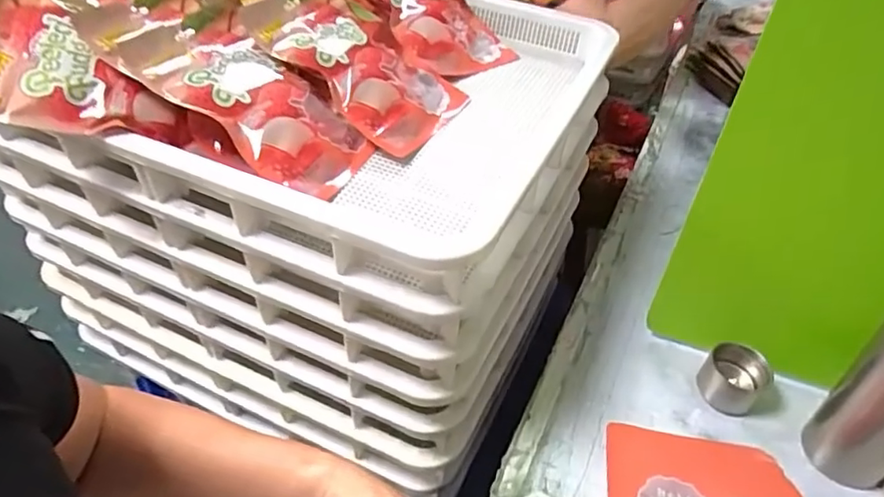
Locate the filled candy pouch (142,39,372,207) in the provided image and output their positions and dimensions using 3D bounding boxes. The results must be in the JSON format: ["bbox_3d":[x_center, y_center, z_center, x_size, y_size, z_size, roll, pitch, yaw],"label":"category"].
[{"bbox_3d":[-0.159,-0.123,0.548,0.183,0.025,0.109,39,48,-5],"label":"filled candy pouch"}]

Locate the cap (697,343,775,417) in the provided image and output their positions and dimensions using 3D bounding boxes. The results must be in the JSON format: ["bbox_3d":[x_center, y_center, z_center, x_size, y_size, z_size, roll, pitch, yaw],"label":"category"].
[{"bbox_3d":[0.311,0.139,0.634,0.061,0.051,0.055,34,50,30],"label":"cap"}]

